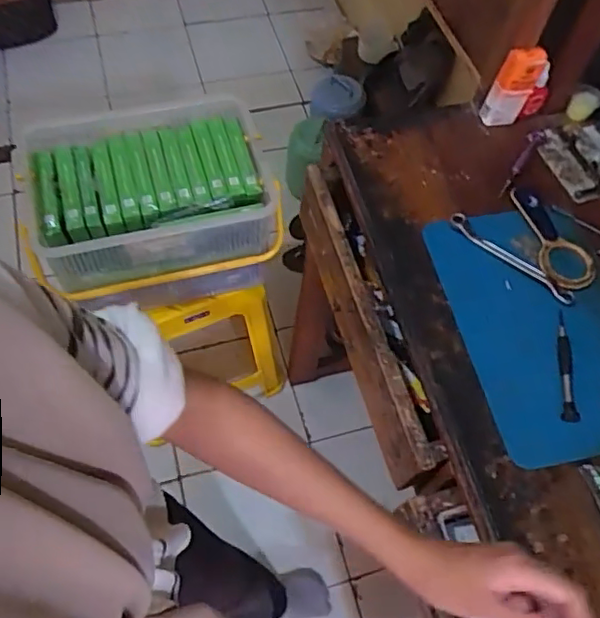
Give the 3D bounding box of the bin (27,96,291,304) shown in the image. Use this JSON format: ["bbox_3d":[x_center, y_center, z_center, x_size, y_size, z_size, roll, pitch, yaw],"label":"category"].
[{"bbox_3d":[-0.223,-0.174,0.930,0.349,0.124,0.240,-12,62,-11],"label":"bin"}]

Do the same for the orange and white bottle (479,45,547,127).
[{"bbox_3d":[0.271,-0.280,0.753,0.052,0.105,0.021,-8,61,-9],"label":"orange and white bottle"}]

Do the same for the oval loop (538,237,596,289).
[{"bbox_3d":[0.308,-0.052,0.682,0.064,0.004,0.070,20,61,7],"label":"oval loop"}]

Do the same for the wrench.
[{"bbox_3d":[0.241,-0.059,0.679,0.160,0.013,0.022,38,64,16],"label":"wrench"}]

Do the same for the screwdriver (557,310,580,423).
[{"bbox_3d":[0.278,0.060,0.620,0.015,0.014,0.122,10,60,2],"label":"screwdriver"}]

